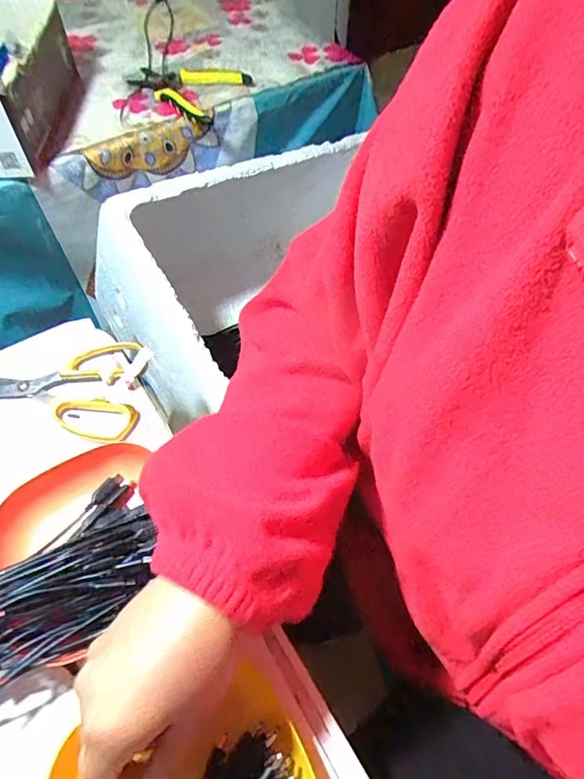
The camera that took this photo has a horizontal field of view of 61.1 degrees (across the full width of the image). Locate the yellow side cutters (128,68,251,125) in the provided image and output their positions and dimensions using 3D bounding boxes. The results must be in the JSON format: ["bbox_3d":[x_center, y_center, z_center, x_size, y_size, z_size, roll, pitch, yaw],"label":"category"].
[{"bbox_3d":[-0.140,-0.442,0.714,0.123,0.033,0.149,28,61,16],"label":"yellow side cutters"}]

